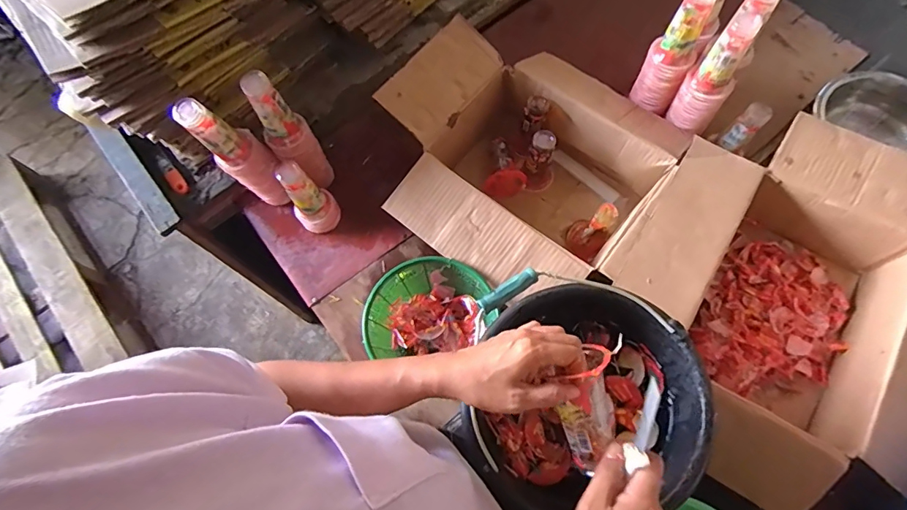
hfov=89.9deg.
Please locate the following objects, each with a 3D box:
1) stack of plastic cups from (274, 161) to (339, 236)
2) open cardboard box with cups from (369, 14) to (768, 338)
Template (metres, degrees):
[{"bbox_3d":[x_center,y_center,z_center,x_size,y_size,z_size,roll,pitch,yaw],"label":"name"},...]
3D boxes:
[{"bbox_3d":[-0.257,-0.101,0.800,0.074,0.156,0.072,-38,73,-11],"label":"stack of plastic cups"},{"bbox_3d":[0.166,-0.140,0.784,0.576,0.184,0.429,28,73,12],"label":"open cardboard box with cups"}]

